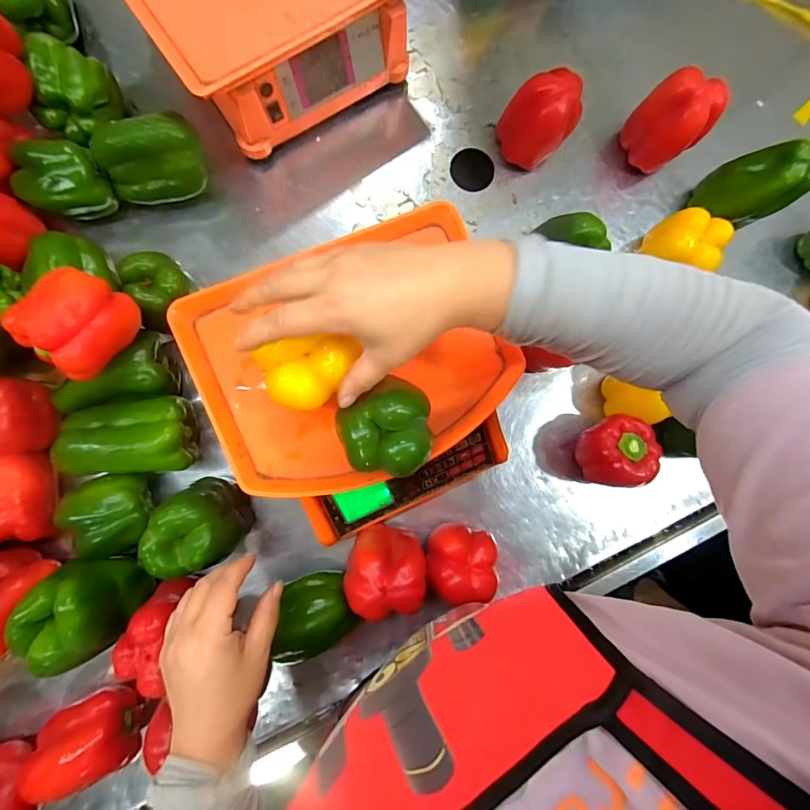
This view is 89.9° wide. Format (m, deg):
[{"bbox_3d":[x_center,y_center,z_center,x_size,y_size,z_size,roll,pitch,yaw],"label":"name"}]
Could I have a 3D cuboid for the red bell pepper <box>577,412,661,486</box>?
[{"bbox_3d":[0.249,0.055,0.484,0.077,0.084,0.083,-1,86,-4],"label":"red bell pepper"}]

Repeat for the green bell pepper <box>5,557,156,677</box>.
[{"bbox_3d":[-0.309,0.196,0.395,0.079,0.083,0.084,0,86,-7],"label":"green bell pepper"}]

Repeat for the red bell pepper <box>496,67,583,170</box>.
[{"bbox_3d":[0.163,-0.340,0.492,0.072,0.096,0.070,0,86,-4],"label":"red bell pepper"}]

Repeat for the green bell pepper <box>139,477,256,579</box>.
[{"bbox_3d":[-0.209,0.121,0.427,0.072,0.119,0.078,0,86,-4],"label":"green bell pepper"}]

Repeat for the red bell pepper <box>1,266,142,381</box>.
[{"bbox_3d":[-0.296,-0.073,0.369,0.073,0.056,0.086,40,70,-22],"label":"red bell pepper"}]

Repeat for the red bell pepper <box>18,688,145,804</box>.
[{"bbox_3d":[-0.322,0.338,0.412,0.095,0.080,0.073,-20,88,-5],"label":"red bell pepper"}]

